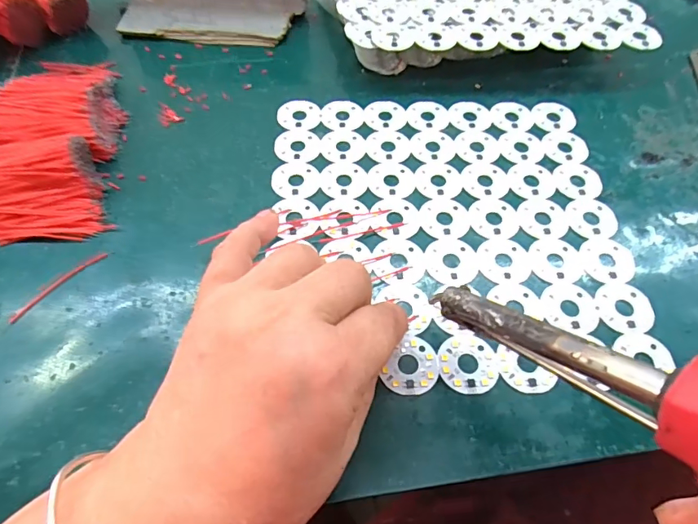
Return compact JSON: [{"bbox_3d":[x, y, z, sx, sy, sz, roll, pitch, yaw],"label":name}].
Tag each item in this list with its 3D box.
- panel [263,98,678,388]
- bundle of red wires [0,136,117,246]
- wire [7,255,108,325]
[{"bbox_3d":[0.061,-0.026,0.285,0.205,0.006,0.207,-1,60,-2],"label":"panel"},{"bbox_3d":[-0.185,-0.044,0.276,0.074,0.023,0.065,-4,60,-5],"label":"bundle of red wires"},{"bbox_3d":[-0.161,0.012,0.255,0.010,0.004,0.057,37,65,18],"label":"wire"}]

